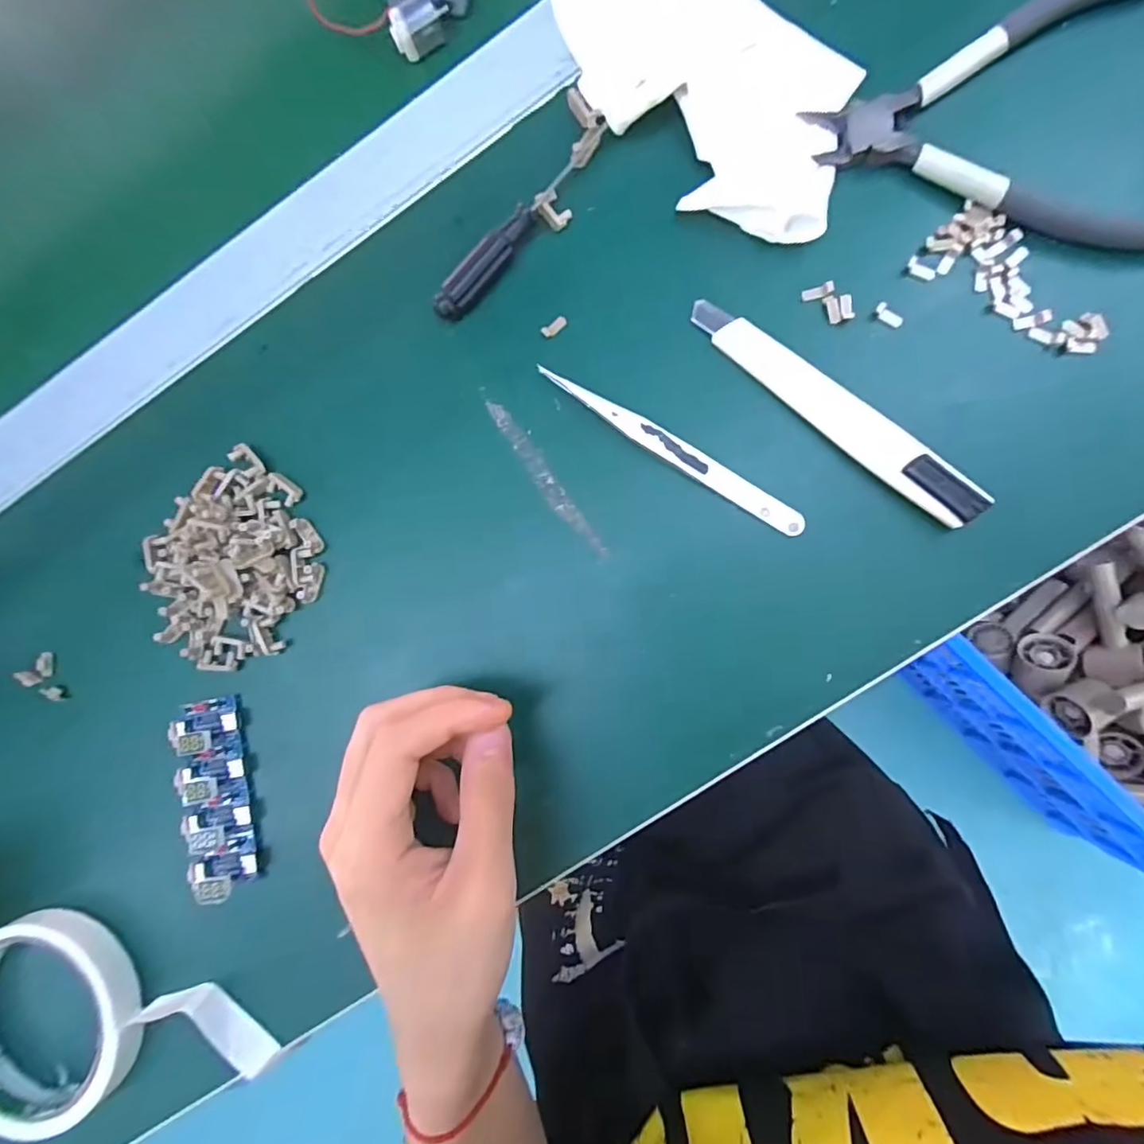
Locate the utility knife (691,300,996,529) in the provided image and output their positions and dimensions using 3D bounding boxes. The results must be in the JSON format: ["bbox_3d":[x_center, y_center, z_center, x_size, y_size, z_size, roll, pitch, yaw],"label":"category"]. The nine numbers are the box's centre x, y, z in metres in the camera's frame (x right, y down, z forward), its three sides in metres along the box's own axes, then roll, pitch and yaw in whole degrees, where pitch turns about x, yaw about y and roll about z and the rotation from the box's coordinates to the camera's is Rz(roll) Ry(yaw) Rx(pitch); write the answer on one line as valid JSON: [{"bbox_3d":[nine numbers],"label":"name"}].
[{"bbox_3d":[0.108,-0.069,0.233,0.140,0.011,0.018,43,94,7],"label":"utility knife"}]

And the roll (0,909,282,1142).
[{"bbox_3d":[-0.210,0.204,0.245,0.146,0.025,0.083,-4,87,7],"label":"roll"}]

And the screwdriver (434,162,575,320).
[{"bbox_3d":[-0.029,-0.151,0.255,0.013,0.011,0.088,44,94,7],"label":"screwdriver"}]

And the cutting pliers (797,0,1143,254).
[{"bbox_3d":[0.173,-0.184,0.229,0.135,0.010,0.116,-2,88,7],"label":"cutting pliers"}]

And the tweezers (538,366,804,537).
[{"bbox_3d":[0.043,-0.053,0.243,0.128,0.010,0.011,33,92,7],"label":"tweezers"}]

